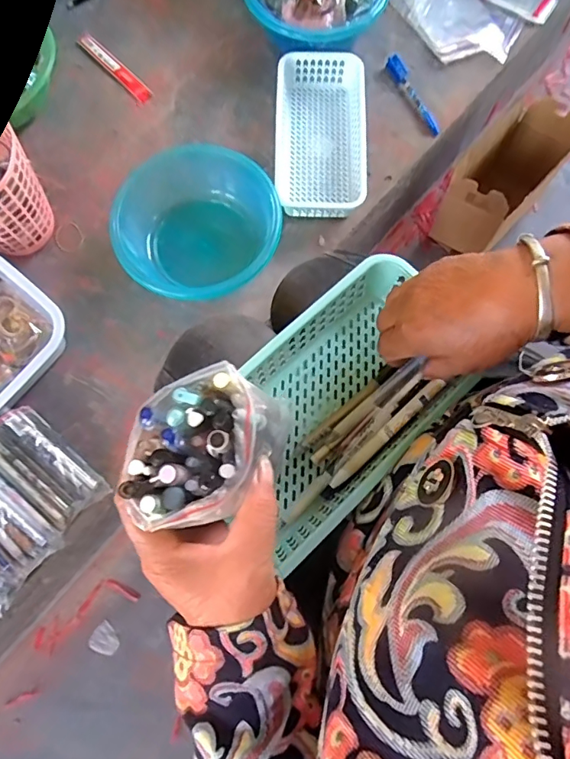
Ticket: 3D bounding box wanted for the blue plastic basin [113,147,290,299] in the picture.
[{"bbox_3d":[-0.122,-0.208,0.676,0.206,0.081,0.220,32,78,8],"label":"blue plastic basin"}]

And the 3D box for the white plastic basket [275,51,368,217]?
[{"bbox_3d":[0.055,-0.366,0.731,0.137,0.048,0.265,1,75,1],"label":"white plastic basket"}]

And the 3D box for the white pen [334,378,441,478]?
[{"bbox_3d":[0.077,0.040,0.367,0.113,0.009,0.011,-41,76,-10],"label":"white pen"}]

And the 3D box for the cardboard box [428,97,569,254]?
[{"bbox_3d":[0.368,-0.345,0.835,0.124,0.175,0.227,37,78,12],"label":"cardboard box"}]

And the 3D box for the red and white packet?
[{"bbox_3d":[-0.280,-0.512,0.791,0.167,0.006,0.027,44,80,11],"label":"red and white packet"}]

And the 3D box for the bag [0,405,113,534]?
[{"bbox_3d":[-0.306,0.112,0.612,0.155,0.055,0.076,41,79,10],"label":"bag"}]

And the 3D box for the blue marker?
[{"bbox_3d":[0.202,-0.447,0.759,0.022,0.019,0.150,-26,76,-6],"label":"blue marker"}]

